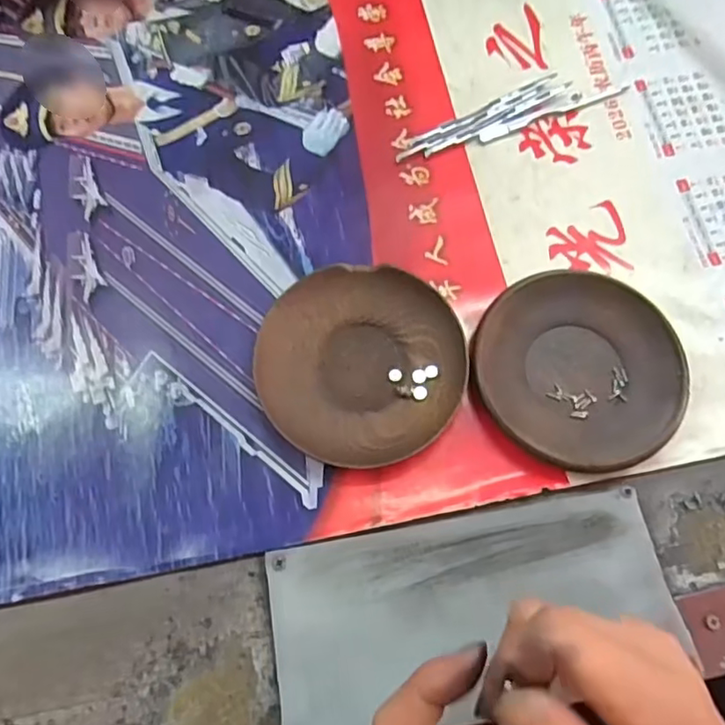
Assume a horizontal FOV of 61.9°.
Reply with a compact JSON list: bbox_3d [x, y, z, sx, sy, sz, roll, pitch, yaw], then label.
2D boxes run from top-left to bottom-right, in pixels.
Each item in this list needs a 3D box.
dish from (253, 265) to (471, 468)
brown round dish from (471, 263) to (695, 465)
[{"bbox_3d":[0.000,0.001,0.340,0.112,0.017,0.110,0,72,0],"label":"dish"},{"bbox_3d":[0.120,0.003,0.339,0.114,0.018,0.107,0,72,0],"label":"brown round dish"}]

